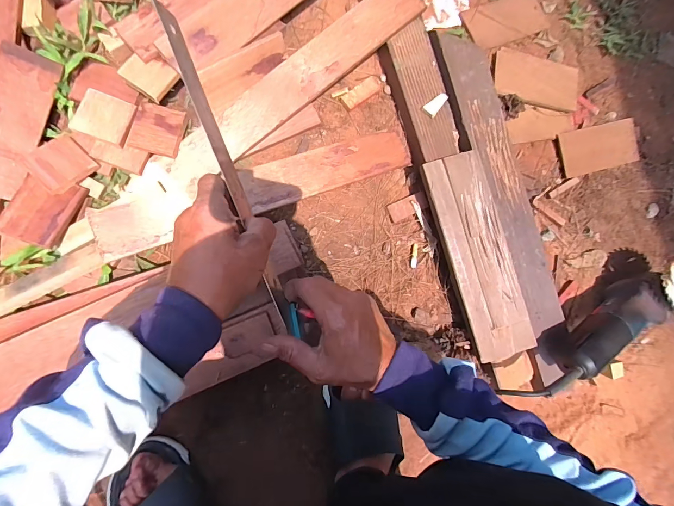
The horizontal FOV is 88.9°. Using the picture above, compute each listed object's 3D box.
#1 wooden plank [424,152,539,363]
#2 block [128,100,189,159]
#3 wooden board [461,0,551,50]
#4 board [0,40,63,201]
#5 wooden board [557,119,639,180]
[{"bbox_3d":[0.213,0.005,0.506,0.091,0.016,0.300,-18,89,-8],"label":"wooden plank"},{"bbox_3d":[-0.242,-0.167,0.466,0.067,0.010,0.066,14,86,-8],"label":"block"},{"bbox_3d":[0.298,-0.408,0.603,0.152,0.013,0.079,-23,90,-8],"label":"wooden board"},{"bbox_3d":[-0.418,-0.170,0.441,0.064,0.015,0.195,14,78,-30],"label":"board"},{"bbox_3d":[0.469,-0.188,0.613,0.154,0.010,0.078,-15,88,-8],"label":"wooden board"}]

